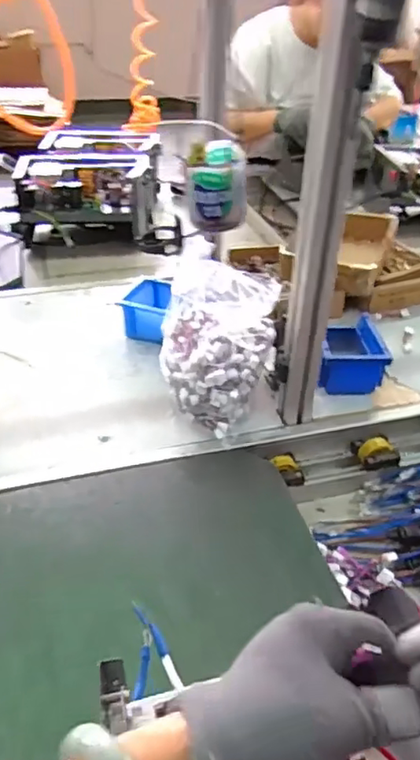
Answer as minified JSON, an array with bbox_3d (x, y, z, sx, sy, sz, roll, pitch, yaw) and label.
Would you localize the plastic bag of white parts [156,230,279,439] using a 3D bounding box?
[{"bbox_3d":[0.010,-0.055,0.826,0.152,0.202,0.163,18,39,20],"label":"plastic bag of white parts"}]

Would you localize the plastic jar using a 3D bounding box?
[{"bbox_3d":[0.007,-0.193,0.590,0.062,0.071,0.063,1,36,-1],"label":"plastic jar"}]

